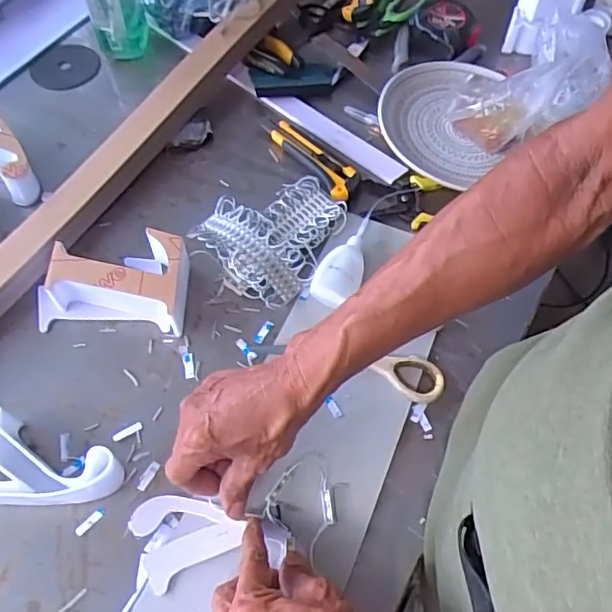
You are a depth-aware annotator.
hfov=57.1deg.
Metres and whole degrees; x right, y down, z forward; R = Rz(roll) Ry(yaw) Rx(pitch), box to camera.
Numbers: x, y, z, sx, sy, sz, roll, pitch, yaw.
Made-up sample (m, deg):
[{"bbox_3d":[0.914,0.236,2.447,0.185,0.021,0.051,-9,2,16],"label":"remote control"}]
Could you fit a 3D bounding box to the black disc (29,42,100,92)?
[{"bbox_3d":[-0.313,-0.313,0.737,0.079,0.012,0.083,0,59,0],"label":"black disc"}]

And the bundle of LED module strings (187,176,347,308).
[{"bbox_3d":[-0.033,-0.082,0.587,0.124,0.035,0.147,33,65,18],"label":"bundle of LED module strings"}]

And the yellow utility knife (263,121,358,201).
[{"bbox_3d":[0.008,-0.174,0.654,0.039,0.017,0.146,-32,64,-17],"label":"yellow utility knife"}]

